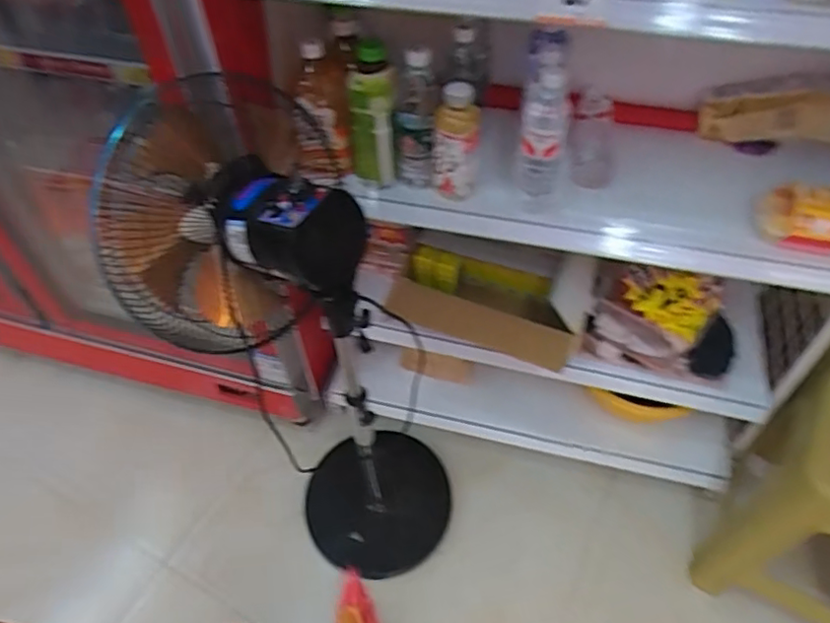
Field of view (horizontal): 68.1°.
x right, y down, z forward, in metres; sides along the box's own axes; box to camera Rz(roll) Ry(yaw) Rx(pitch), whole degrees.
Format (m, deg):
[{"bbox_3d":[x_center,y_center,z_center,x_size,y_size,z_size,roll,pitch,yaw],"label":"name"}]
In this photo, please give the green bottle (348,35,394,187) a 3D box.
[{"bbox_3d":[-0.069,-0.308,0.978,0.073,0.218,0.083,-11,54,-7],"label":"green bottle"}]

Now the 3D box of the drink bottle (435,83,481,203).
[{"bbox_3d":[0.065,-0.259,0.946,0.071,0.166,0.065,4,53,4],"label":"drink bottle"}]

